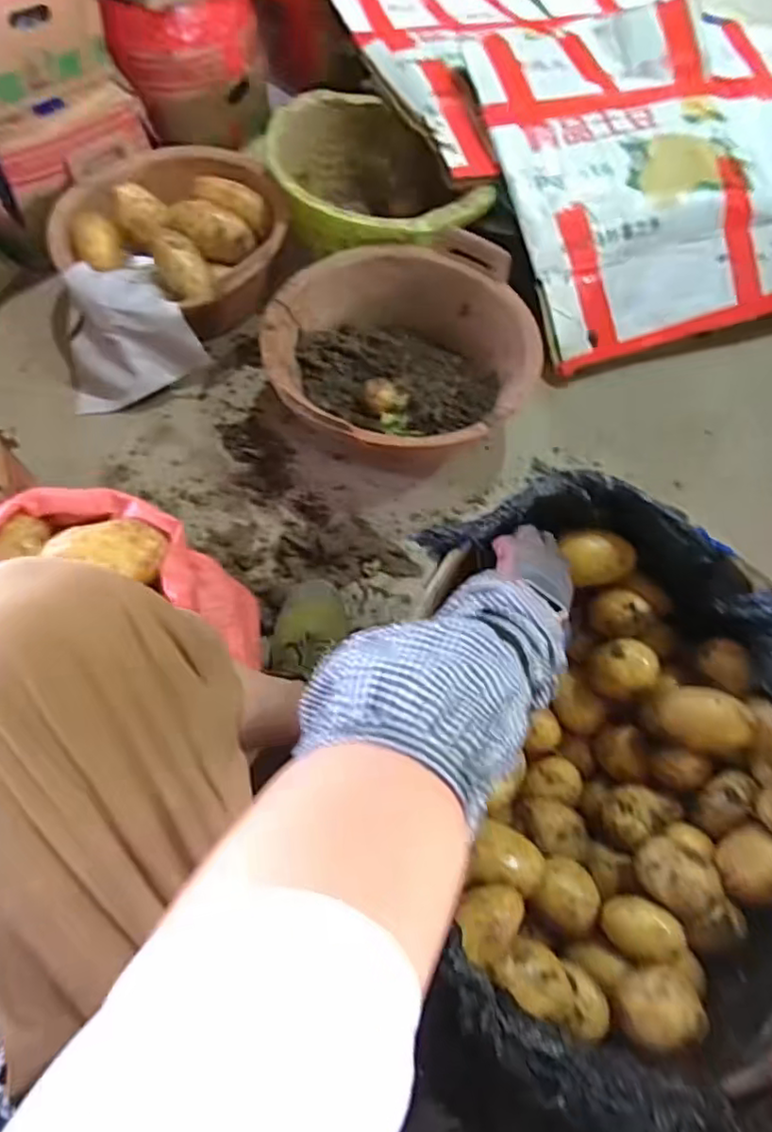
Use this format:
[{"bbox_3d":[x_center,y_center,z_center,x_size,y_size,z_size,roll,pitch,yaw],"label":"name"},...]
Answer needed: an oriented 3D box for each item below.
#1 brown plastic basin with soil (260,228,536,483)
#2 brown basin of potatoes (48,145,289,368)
[{"bbox_3d":[0.019,-0.300,0.943,0.383,0.192,0.365,1,64,-2],"label":"brown plastic basin with soil"},{"bbox_3d":[-0.367,-0.545,1.056,0.380,0.144,0.430,-4,64,-5],"label":"brown basin of potatoes"}]

